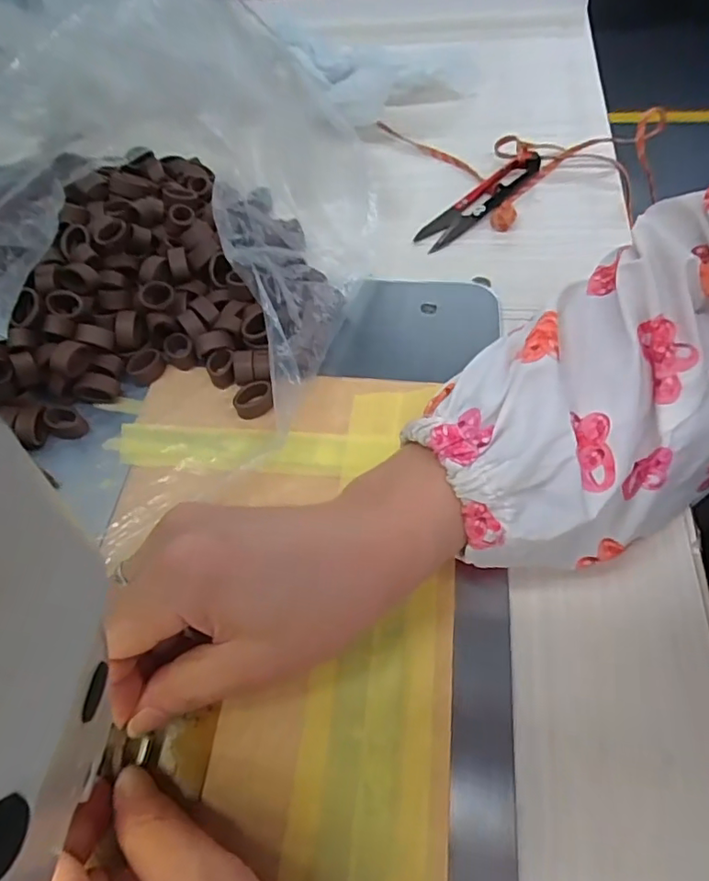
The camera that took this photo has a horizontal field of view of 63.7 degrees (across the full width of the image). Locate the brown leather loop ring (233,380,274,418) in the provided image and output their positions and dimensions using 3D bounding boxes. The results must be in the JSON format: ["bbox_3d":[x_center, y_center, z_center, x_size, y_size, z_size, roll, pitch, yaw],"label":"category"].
[{"bbox_3d":[-0.051,-0.021,0.287,0.020,0.009,0.018,-11,56,-3],"label":"brown leather loop ring"}]

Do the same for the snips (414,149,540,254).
[{"bbox_3d":[0.081,-0.156,0.366,0.102,0.014,0.023,-40,62,-20],"label":"snips"}]

